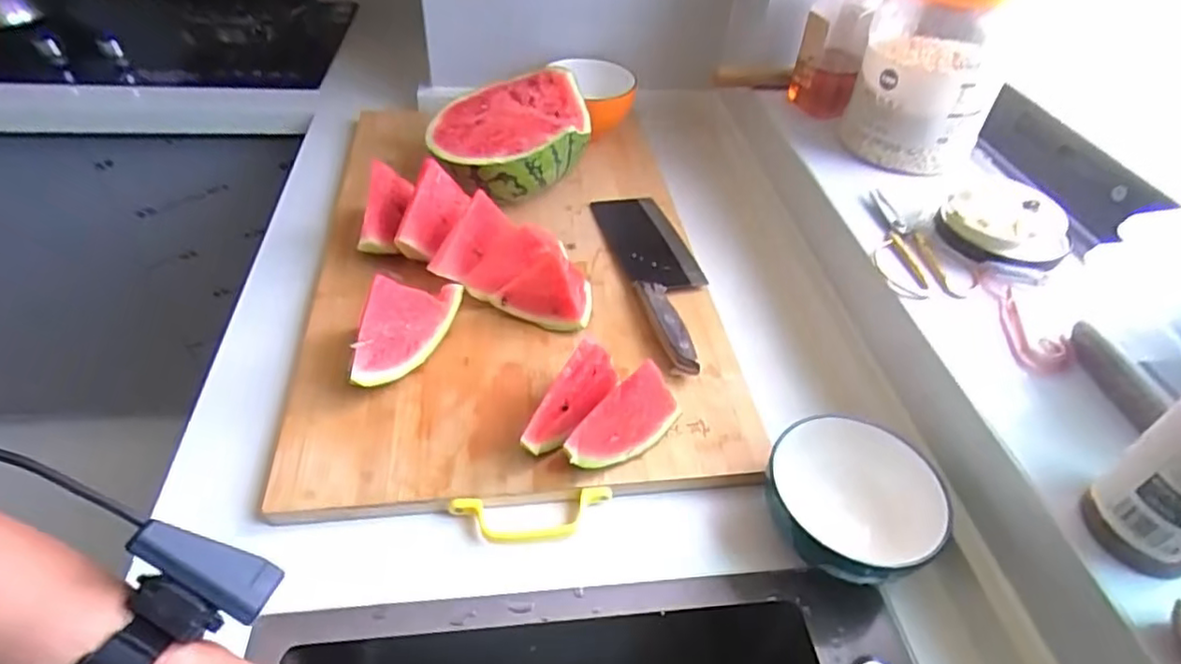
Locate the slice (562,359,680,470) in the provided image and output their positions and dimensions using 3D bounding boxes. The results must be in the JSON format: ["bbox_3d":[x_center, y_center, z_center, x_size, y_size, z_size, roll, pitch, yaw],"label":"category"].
[{"bbox_3d":[0.028,0.071,0.492,0.102,0.076,0.025,-33,56,-33],"label":"slice"}]

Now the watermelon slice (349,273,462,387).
[{"bbox_3d":[-0.165,-0.007,0.555,0.037,0.079,0.133,20,46,14],"label":"watermelon slice"}]

